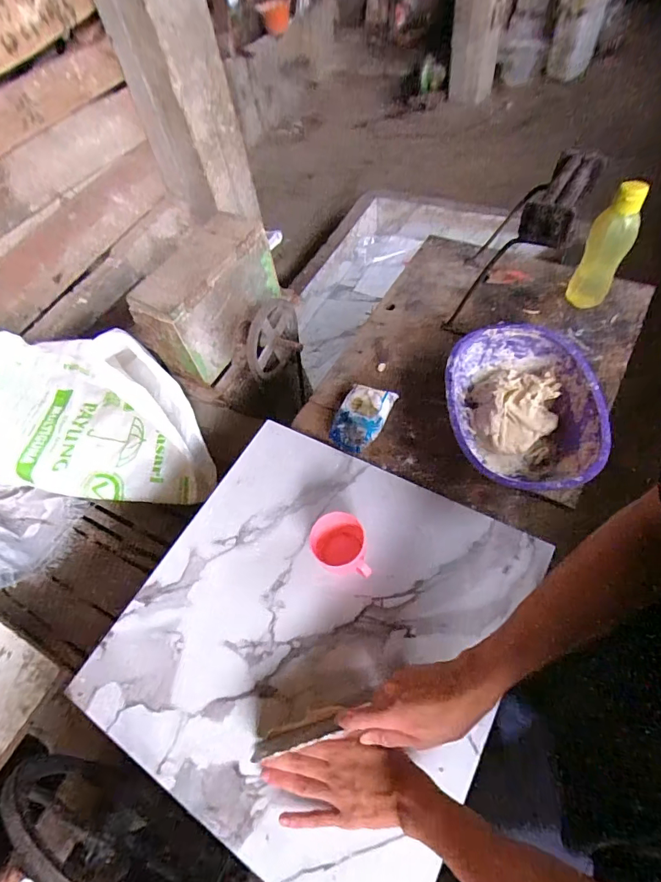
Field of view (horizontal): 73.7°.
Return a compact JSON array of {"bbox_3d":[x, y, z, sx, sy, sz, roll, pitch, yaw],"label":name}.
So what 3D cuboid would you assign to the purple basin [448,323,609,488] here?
[{"bbox_3d":[0.299,-0.049,0.704,0.222,0.094,0.302,1,59,11],"label":"purple basin"}]

